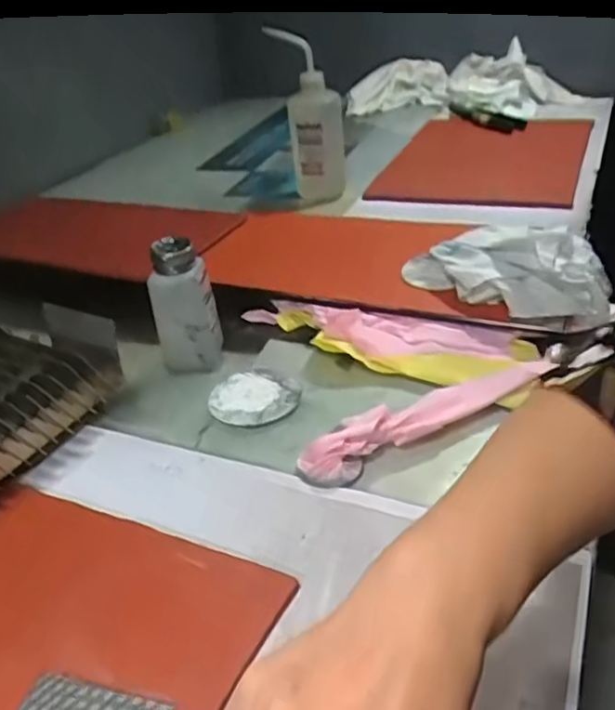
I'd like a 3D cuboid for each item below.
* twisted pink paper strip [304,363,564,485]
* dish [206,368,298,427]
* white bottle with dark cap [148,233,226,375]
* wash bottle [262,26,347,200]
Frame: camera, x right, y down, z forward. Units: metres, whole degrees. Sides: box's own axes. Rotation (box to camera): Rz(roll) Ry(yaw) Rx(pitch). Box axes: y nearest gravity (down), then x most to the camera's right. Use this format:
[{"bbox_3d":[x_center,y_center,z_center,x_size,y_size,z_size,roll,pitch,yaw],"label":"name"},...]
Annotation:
[{"bbox_3d":[0.100,0.039,0.541,0.234,0.034,0.044,-22,37,-23],"label":"twisted pink paper strip"},{"bbox_3d":[-0.047,0.037,0.605,0.079,0.009,0.078,-4,33,3],"label":"dish"},{"bbox_3d":[-0.118,-0.044,0.631,0.056,0.129,0.048,-1,34,7],"label":"white bottle with dark cap"},{"bbox_3d":[0.004,-0.312,0.897,0.093,0.222,0.077,-2,34,6],"label":"wash bottle"}]

